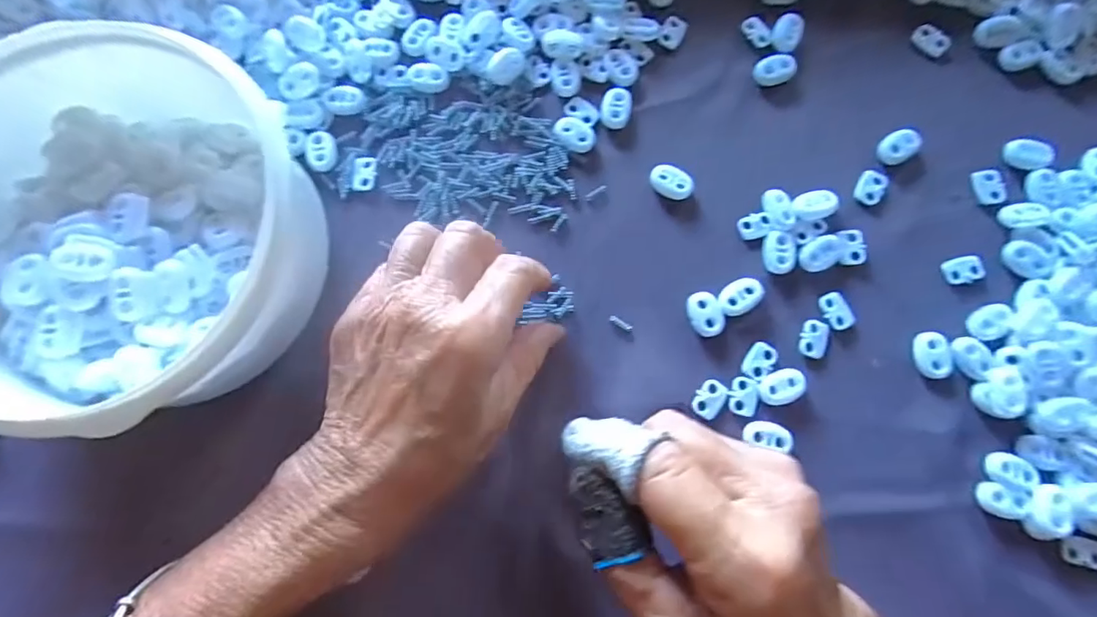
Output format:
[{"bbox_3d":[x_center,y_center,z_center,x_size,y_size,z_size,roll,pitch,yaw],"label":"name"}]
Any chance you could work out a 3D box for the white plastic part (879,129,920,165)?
[{"bbox_3d":[0.187,-0.086,0.282,0.023,0.006,0.016,-30,81,-6],"label":"white plastic part"}]

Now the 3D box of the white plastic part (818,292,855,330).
[{"bbox_3d":[0.145,0.001,0.266,0.014,0.004,0.019,-16,80,-3],"label":"white plastic part"}]

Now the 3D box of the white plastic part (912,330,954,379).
[{"bbox_3d":[0.189,0.023,0.260,0.016,0.005,0.023,3,80,0],"label":"white plastic part"}]

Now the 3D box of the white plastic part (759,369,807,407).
[{"bbox_3d":[0.114,0.038,0.259,0.022,0.005,0.015,-21,80,-4],"label":"white plastic part"}]

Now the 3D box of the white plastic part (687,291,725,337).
[{"bbox_3d":[0.079,0.003,0.267,0.016,0.006,0.023,-14,80,-3],"label":"white plastic part"}]

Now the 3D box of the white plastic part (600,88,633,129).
[{"bbox_3d":[0.037,-0.109,0.287,0.016,0.005,0.022,7,80,1],"label":"white plastic part"}]

